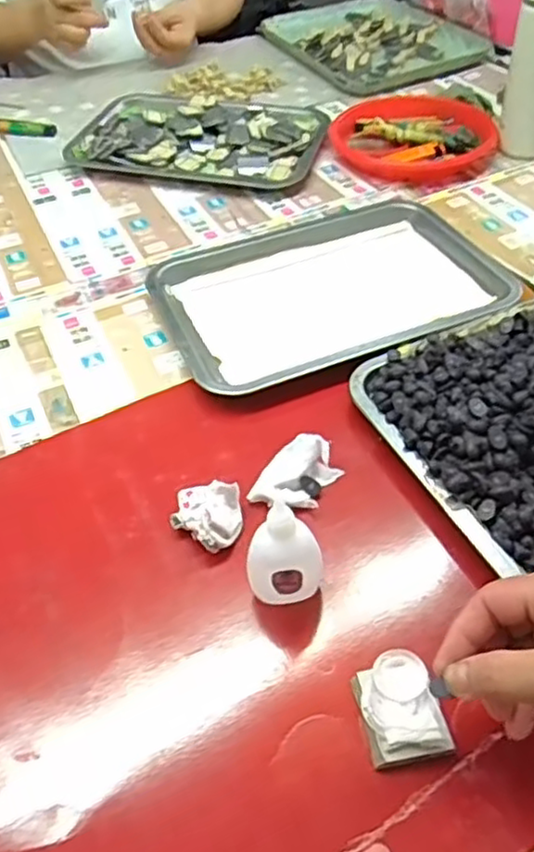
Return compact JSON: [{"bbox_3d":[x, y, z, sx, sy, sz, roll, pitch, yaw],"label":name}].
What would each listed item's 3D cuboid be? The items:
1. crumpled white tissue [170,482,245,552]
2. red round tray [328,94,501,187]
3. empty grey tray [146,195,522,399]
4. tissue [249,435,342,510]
[{"bbox_3d":[-0.042,0.064,0.467,0.046,0.027,0.044,0,47,5],"label":"crumpled white tissue"},{"bbox_3d":[0.190,-0.374,0.867,0.195,0.029,0.195,-2,47,2],"label":"red round tray"},{"bbox_3d":[0.055,-0.143,0.657,0.317,0.017,0.248,-20,49,-14],"label":"empty grey tray"},{"bbox_3d":[0.021,0.033,0.490,0.047,0.021,0.059,20,52,21],"label":"tissue"}]

